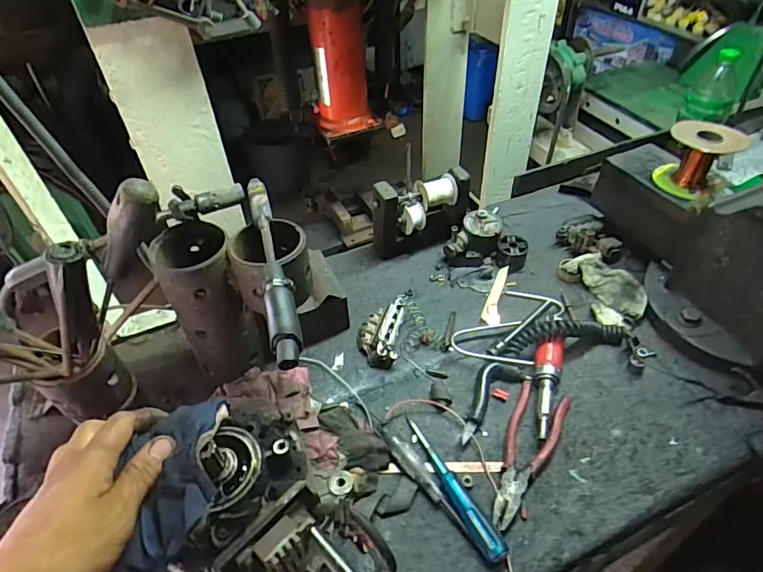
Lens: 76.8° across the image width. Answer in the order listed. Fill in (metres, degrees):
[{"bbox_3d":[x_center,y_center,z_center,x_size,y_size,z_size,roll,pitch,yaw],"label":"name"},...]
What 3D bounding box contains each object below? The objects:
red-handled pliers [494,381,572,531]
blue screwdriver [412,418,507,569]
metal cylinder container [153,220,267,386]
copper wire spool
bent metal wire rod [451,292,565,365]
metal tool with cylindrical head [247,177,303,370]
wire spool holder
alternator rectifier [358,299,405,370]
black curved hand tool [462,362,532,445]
[{"bbox_3d":[0.180,0.206,0.597,0.062,0.017,0.192,19,49,21],"label":"red-handled pliers"},{"bbox_3d":[0.082,0.238,0.570,0.025,0.025,0.182,-23,48,-19],"label":"blue screwdriver"},{"bbox_3d":[-0.220,0.020,0.626,0.080,0.198,0.108,-16,46,-12],"label":"metal cylinder container"},{"bbox_3d":[0.466,-0.184,0.710,0.094,0.084,0.089,-2,45,2],"label":"copper wire spool"},{"bbox_3d":[0.191,0.055,0.725,0.120,0.031,0.163,24,51,25],"label":"bent metal wire rod"},{"bbox_3d":[-0.114,-0.028,0.508,0.030,0.033,0.257,-12,46,-9],"label":"metal tool with cylindrical head"},{"bbox_3d":[0.067,-0.124,0.824,0.172,0.143,0.064,-16,46,-12],"label":"wire spool holder"},{"bbox_3d":[-0.004,0.067,0.721,0.067,0.035,0.112,5,46,9],"label":"alternator rectifier"},{"bbox_3d":[0.140,0.146,0.652,0.134,0.020,0.055,-33,52,-26],"label":"black curved hand tool"}]

